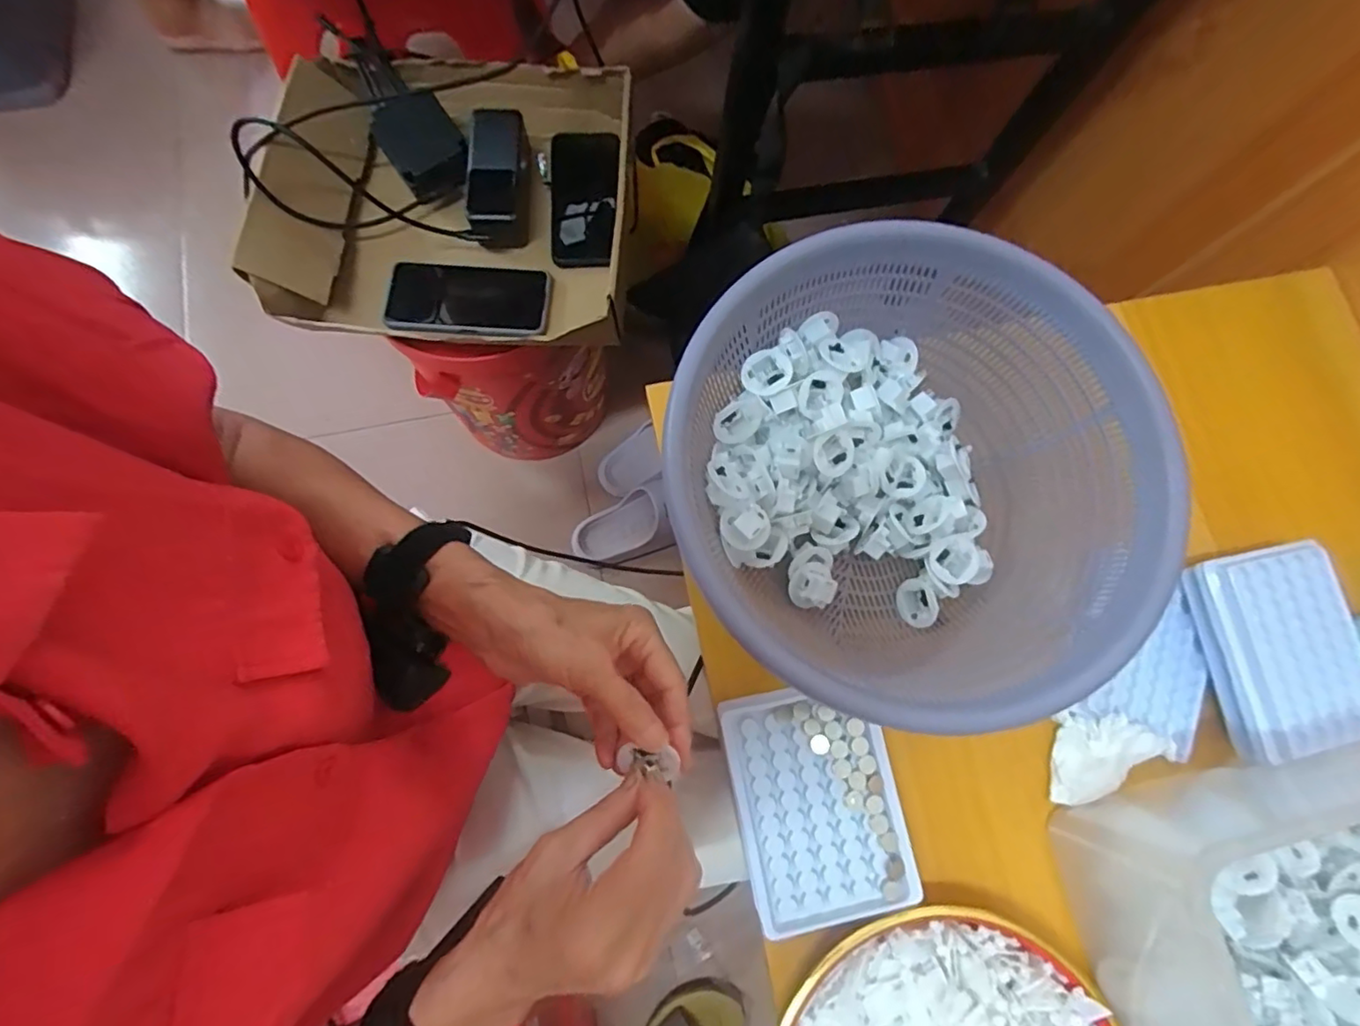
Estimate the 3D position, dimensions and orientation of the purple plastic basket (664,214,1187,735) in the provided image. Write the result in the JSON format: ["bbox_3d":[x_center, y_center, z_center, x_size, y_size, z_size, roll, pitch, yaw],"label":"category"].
[{"bbox_3d":[0.135,-0.019,0.375,0.272,0.112,0.275,3,78,-1],"label":"purple plastic basket"}]

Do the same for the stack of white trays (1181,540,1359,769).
[{"bbox_3d":[0.408,0.091,0.399,0.097,0.035,0.134,-7,78,-3],"label":"stack of white trays"}]

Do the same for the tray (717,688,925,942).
[{"bbox_3d":[0.085,0.178,0.365,0.098,0.014,0.135,-12,78,-4],"label":"tray"}]

